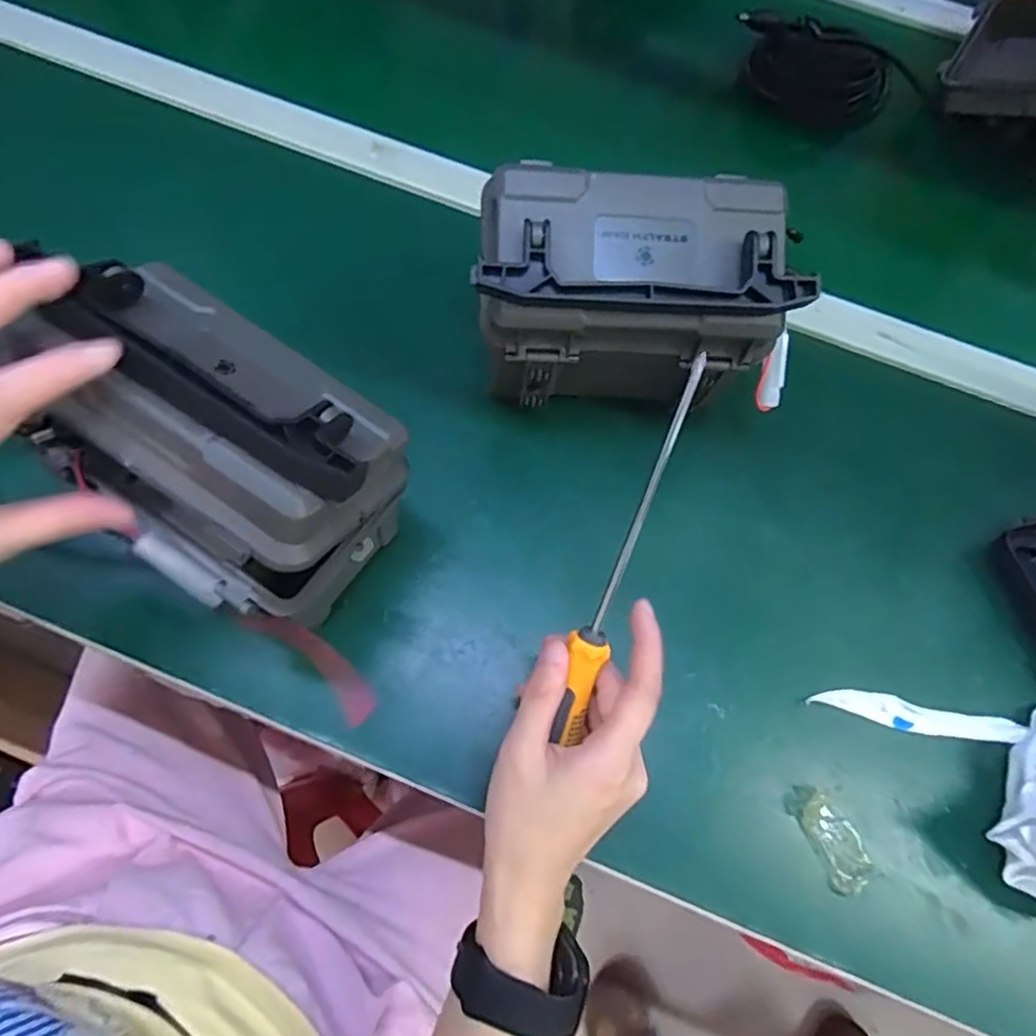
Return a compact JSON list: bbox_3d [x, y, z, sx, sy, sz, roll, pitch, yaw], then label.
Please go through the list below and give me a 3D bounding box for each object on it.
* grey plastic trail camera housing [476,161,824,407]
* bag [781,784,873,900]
[{"bbox_3d":[0.061,-0.124,0.403,0.177,0.139,0.085,2,68,-3],"label":"grey plastic trail camera housing"},{"bbox_3d":[0.174,0.176,0.364,0.029,0.010,0.057,-24,72,-11],"label":"bag"}]

